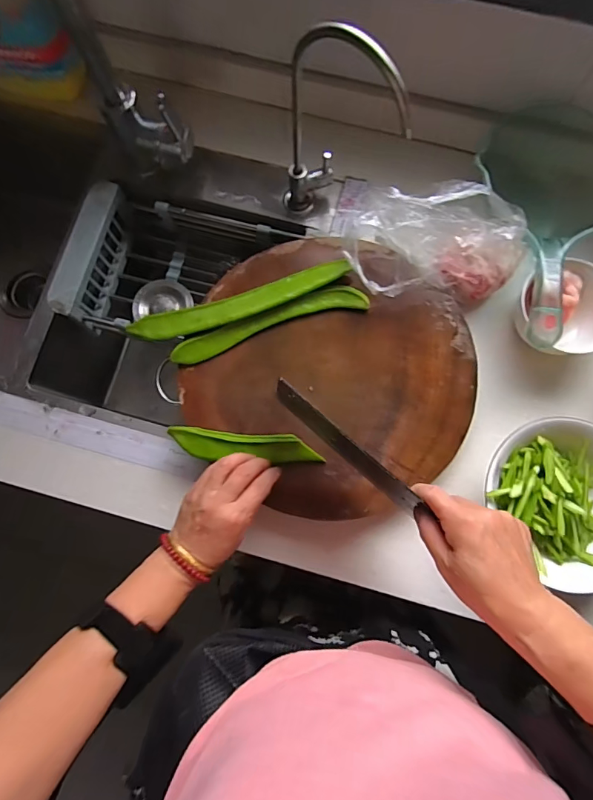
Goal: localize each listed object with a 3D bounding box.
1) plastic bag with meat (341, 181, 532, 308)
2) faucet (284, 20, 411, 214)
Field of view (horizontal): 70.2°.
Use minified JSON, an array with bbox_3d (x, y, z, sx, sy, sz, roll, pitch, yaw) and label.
[{"bbox_3d":[0.161,-0.180,0.469,0.206,0.094,0.103,-3,79,0],"label":"plastic bag with meat"},{"bbox_3d":[0.044,-0.257,0.444,0.055,0.252,0.128,-36,81,-6],"label":"faucet"}]

